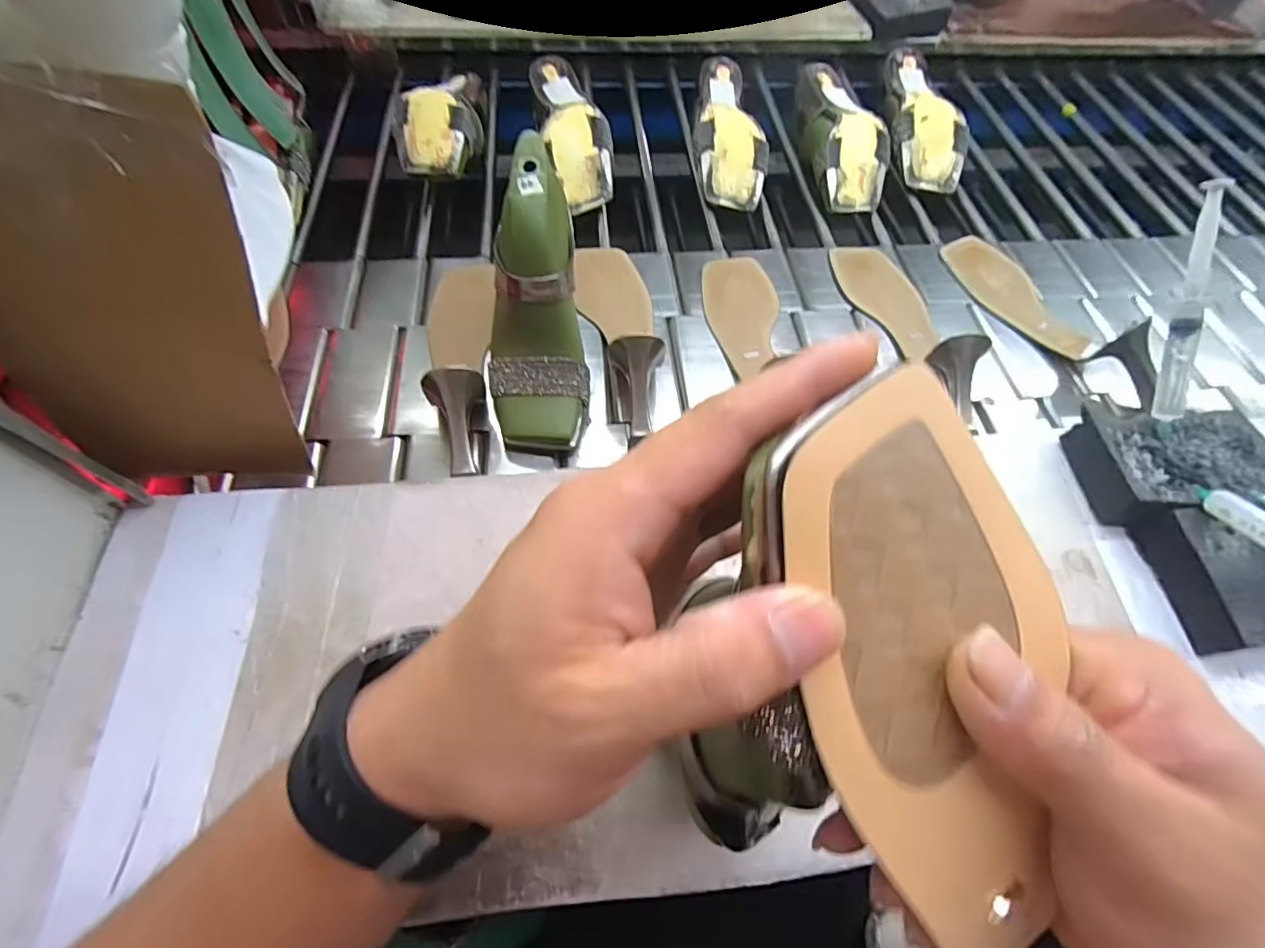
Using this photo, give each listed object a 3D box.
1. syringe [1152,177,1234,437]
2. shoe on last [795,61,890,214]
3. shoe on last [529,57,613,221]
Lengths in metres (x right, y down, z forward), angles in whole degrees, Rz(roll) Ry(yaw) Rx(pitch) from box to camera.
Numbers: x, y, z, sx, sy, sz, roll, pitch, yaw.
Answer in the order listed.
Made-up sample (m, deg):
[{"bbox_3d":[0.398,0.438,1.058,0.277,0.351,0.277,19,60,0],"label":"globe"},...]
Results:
[{"bbox_3d":[0.379,-0.112,0.383,0.018,0.023,0.167,3,99,-3],"label":"syringe"},{"bbox_3d":[0.253,-0.410,0.691,0.090,0.066,0.221,2,60,-4],"label":"shoe on last"},{"bbox_3d":[-0.075,-0.402,0.663,0.076,0.071,0.224,-14,62,-12],"label":"shoe on last"}]

